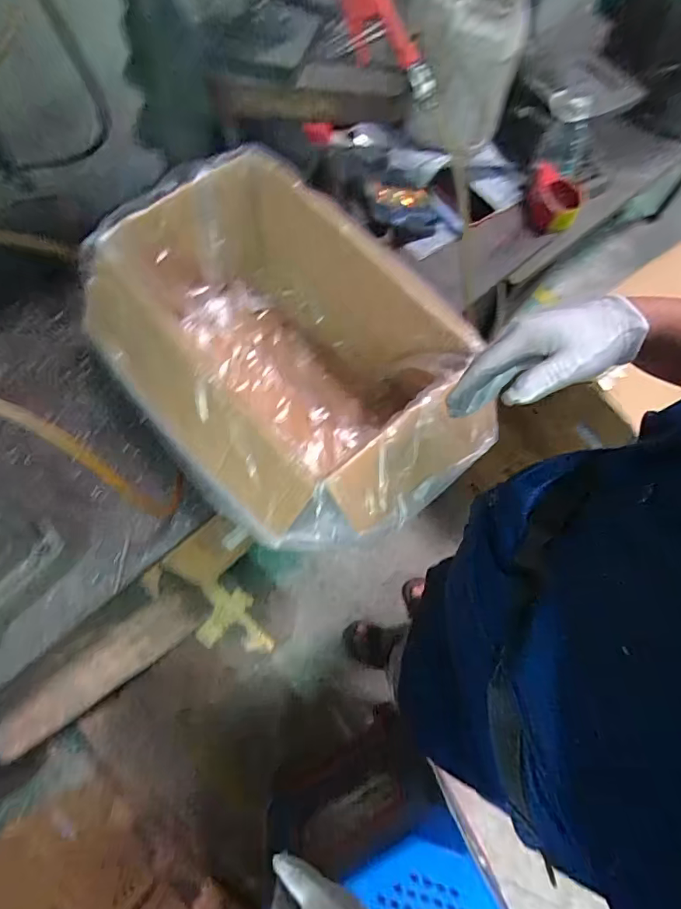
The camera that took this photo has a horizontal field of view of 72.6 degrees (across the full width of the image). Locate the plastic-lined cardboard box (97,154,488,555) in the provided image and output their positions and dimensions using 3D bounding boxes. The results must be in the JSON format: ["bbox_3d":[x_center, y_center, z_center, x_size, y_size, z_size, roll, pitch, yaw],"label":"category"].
[{"bbox_3d":[-0.058,-0.132,0.656,0.393,0.234,0.521,-40,74,-16],"label":"plastic-lined cardboard box"}]

